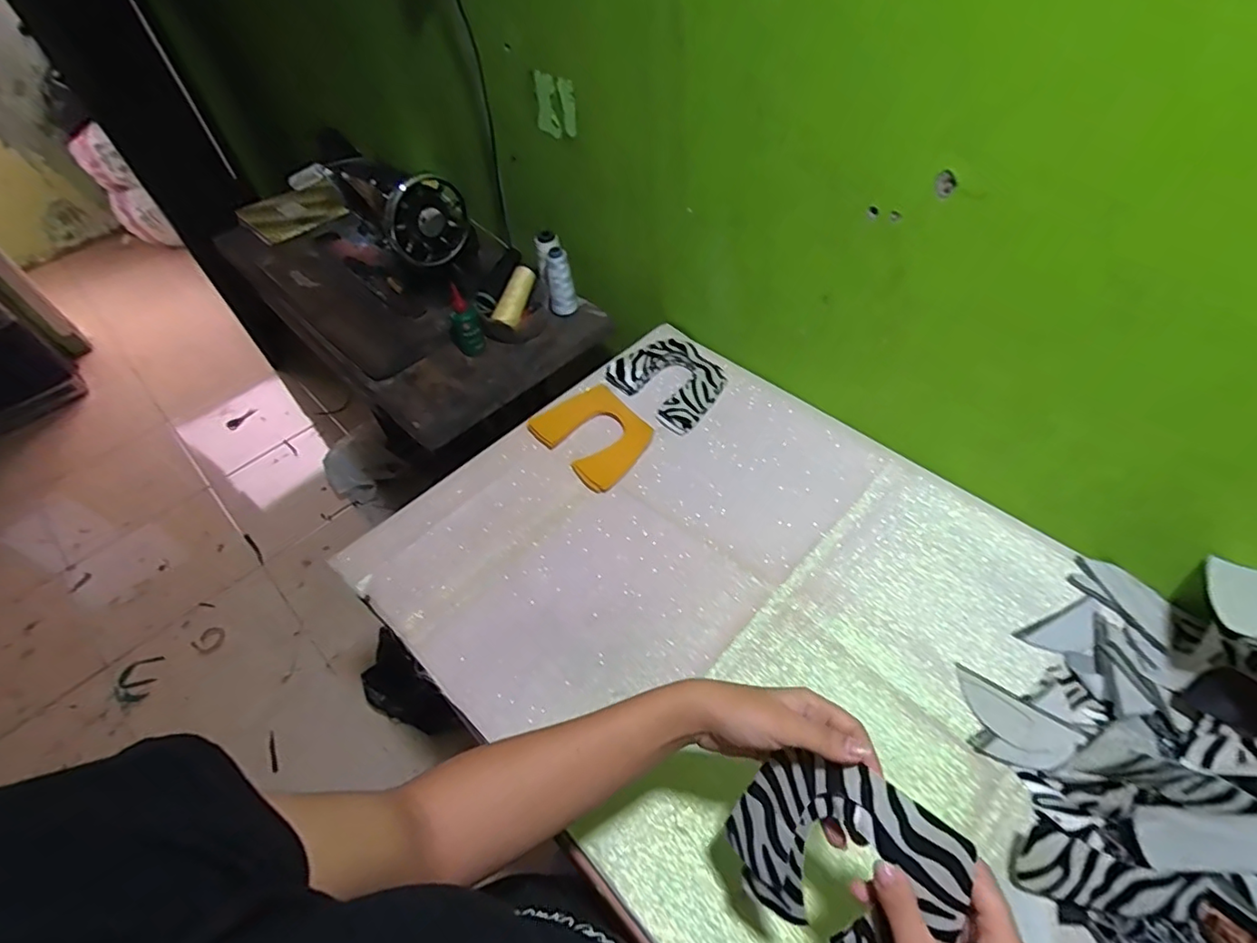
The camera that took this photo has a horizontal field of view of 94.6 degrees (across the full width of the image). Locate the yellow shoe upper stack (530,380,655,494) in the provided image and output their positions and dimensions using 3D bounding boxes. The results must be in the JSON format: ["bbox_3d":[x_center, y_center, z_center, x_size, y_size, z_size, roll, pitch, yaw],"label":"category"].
[{"bbox_3d":[-0.046,-0.053,0.809,0.125,0.009,0.154,-40,67,-18],"label":"yellow shoe upper stack"}]

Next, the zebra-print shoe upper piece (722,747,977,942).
[{"bbox_3d":[0.131,0.248,0.373,0.015,0.137,0.131,5,24,-46],"label":"zebra-print shoe upper piece"}]

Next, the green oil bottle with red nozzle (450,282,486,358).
[{"bbox_3d":[-0.260,-0.237,0.916,0.044,0.110,0.033,-28,54,-16],"label":"green oil bottle with red nozzle"}]

